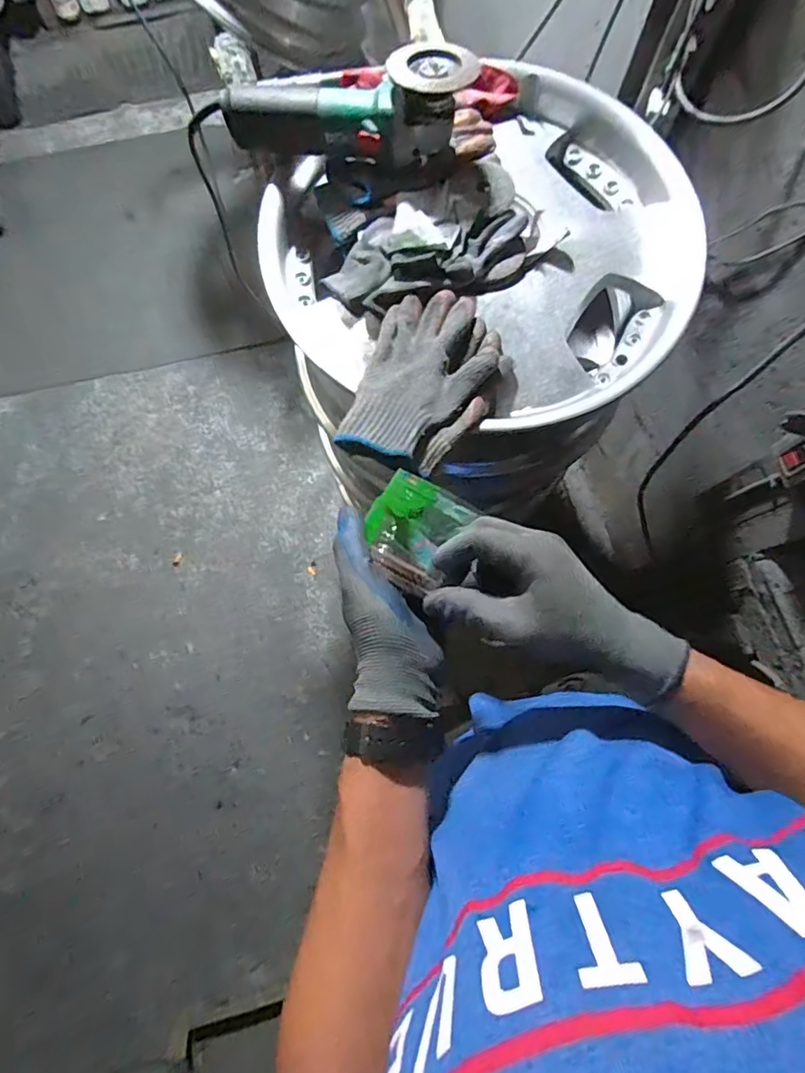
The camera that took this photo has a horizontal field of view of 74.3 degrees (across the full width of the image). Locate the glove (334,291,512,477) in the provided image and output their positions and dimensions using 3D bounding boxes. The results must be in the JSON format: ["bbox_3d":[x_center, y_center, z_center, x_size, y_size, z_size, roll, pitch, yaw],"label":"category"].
[{"bbox_3d":[0.029,-0.166,0.557,0.135,0.043,0.219,16,76,4],"label":"glove"}]

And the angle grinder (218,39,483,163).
[{"bbox_3d":[-0.061,-0.471,0.591,0.274,0.090,0.078,1,76,1],"label":"angle grinder"}]

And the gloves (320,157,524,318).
[{"bbox_3d":[0.033,-0.338,0.615,0.246,0.044,0.140,-26,77,-6],"label":"gloves"}]

